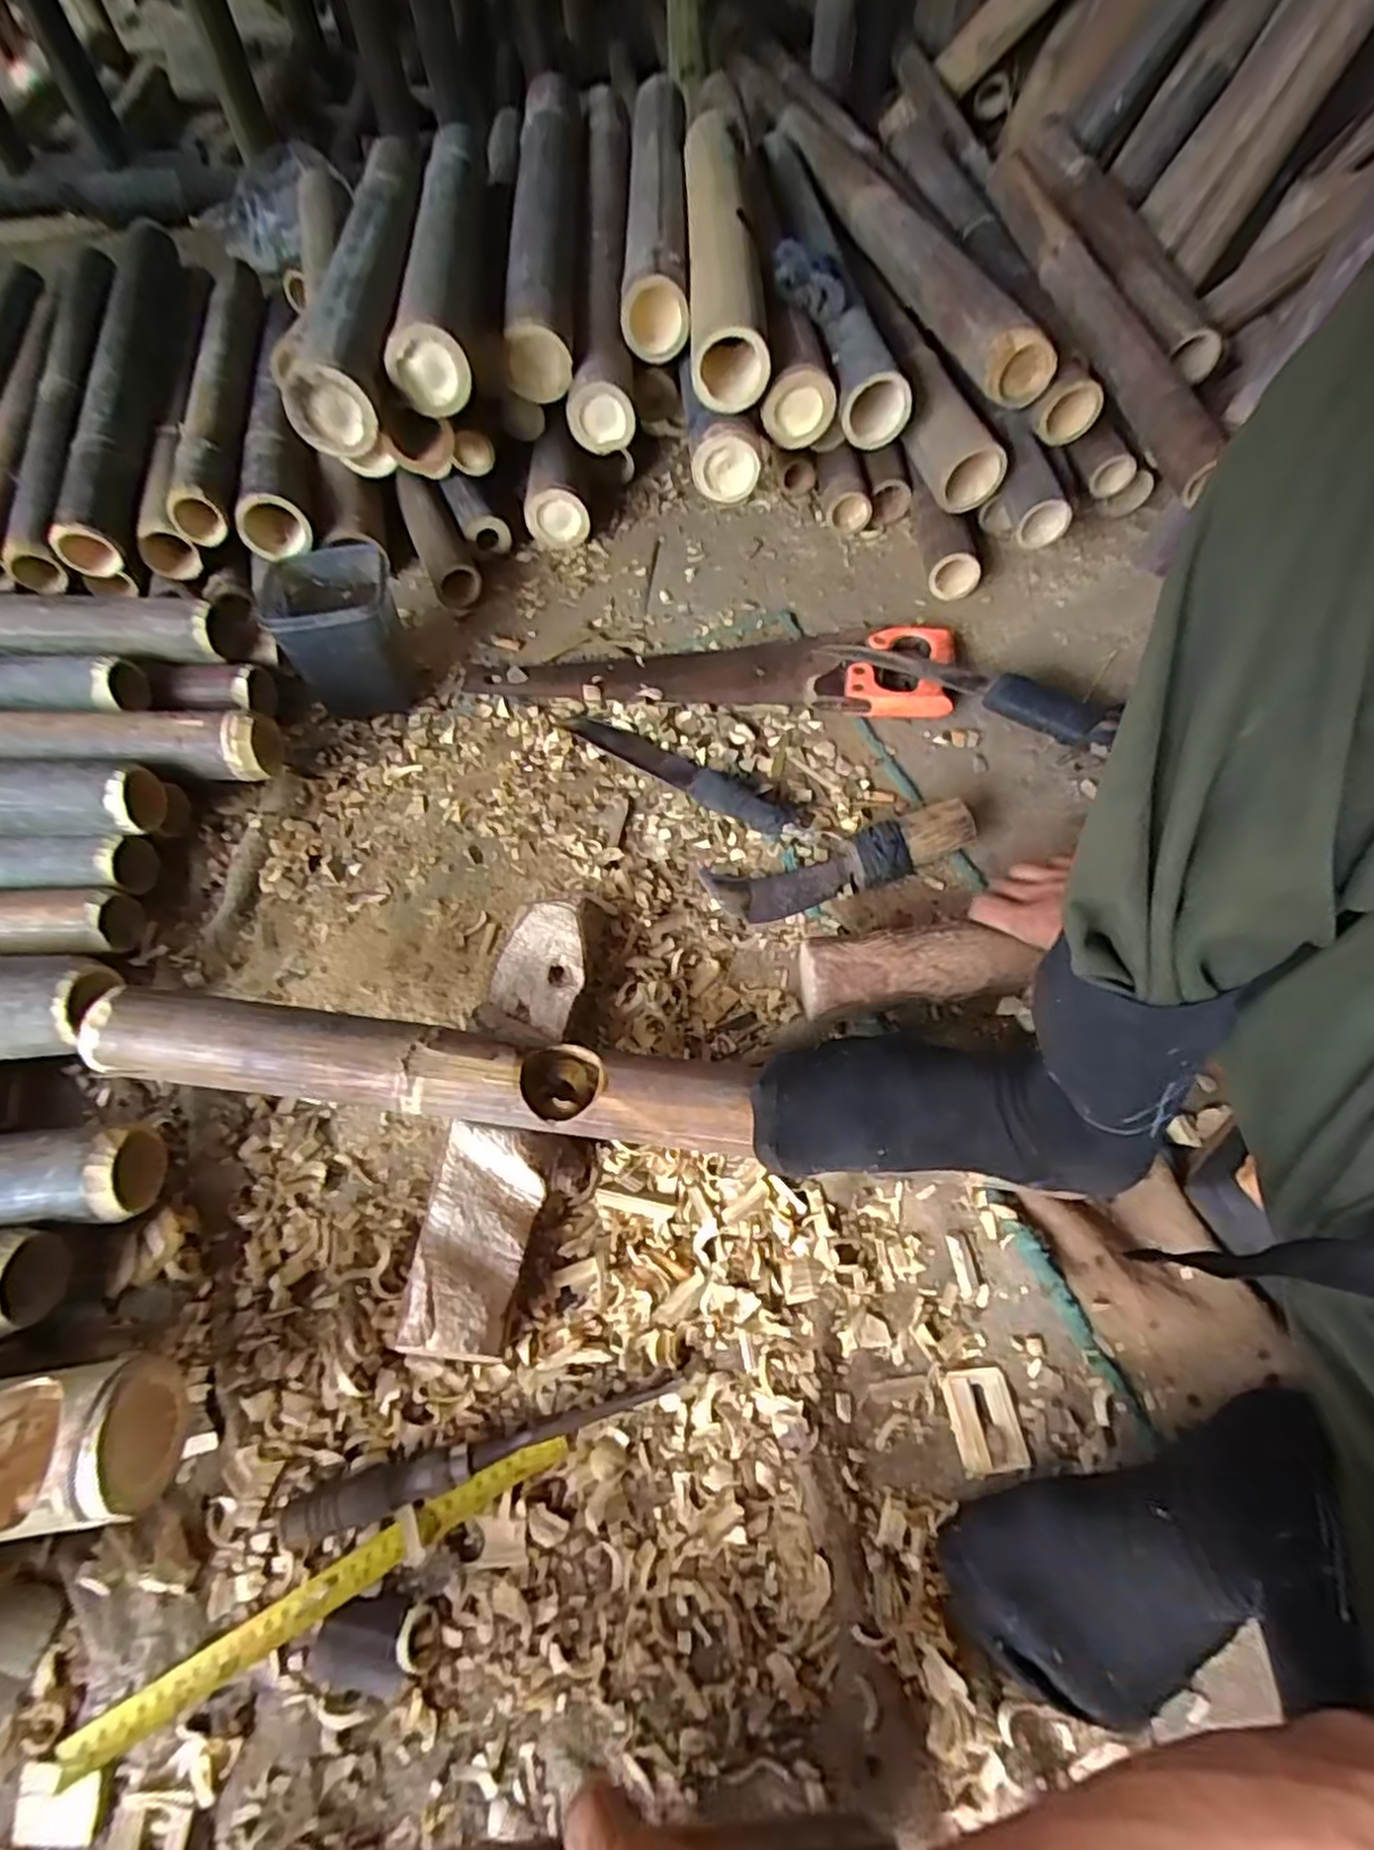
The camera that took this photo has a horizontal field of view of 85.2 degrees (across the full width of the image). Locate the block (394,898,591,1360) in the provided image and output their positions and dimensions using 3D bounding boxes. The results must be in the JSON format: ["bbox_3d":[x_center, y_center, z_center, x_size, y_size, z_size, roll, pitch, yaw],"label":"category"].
[{"bbox_3d":[-0.120,0.133,0.543,0.097,0.058,0.318,4,61,3],"label":"block"}]

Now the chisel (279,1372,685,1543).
[{"bbox_3d":[-0.120,0.328,0.460,0.240,0.025,0.026,-13,62,-6],"label":"chisel"}]

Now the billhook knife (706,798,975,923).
[{"bbox_3d":[0.136,-0.059,0.661,0.240,0.043,0.061,-13,62,-7],"label":"billhook knife"}]

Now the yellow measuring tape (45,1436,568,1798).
[{"bbox_3d":[-0.209,0.389,0.437,0.294,0.007,0.020,-27,64,-14],"label":"yellow measuring tape"}]

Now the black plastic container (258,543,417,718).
[{"bbox_3d":[-0.349,-0.296,0.752,0.122,0.122,0.128,-14,62,-7],"label":"black plastic container"}]

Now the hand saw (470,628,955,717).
[{"bbox_3d":[0.022,-0.276,0.789,0.499,0.035,0.120,2,61,2],"label":"hand saw"}]

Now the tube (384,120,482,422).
[{"bbox_3d":[-0.277,-0.748,0.827,0.075,0.073,0.573,-7,61,-3],"label":"tube"}]

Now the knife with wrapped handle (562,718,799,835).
[{"bbox_3d":[-0.011,-0.152,0.719,0.250,0.023,0.045,27,65,14],"label":"knife with wrapped handle"}]

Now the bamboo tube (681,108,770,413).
[{"bbox_3d":[0.036,-0.767,0.840,0.072,0.072,0.503,-1,65,0],"label":"bamboo tube"}]

